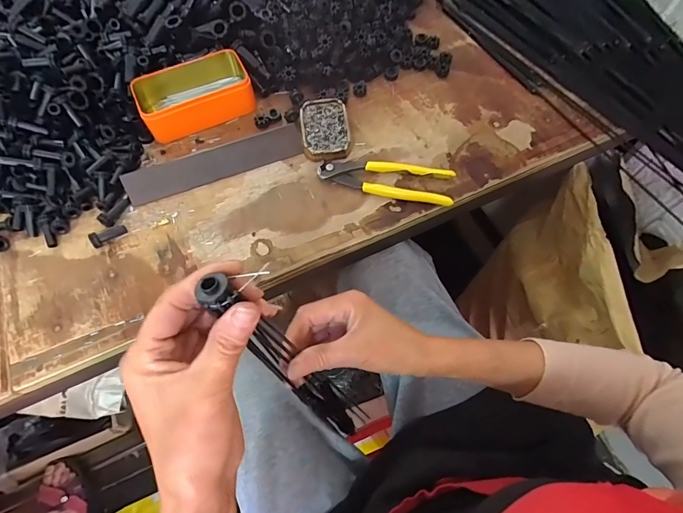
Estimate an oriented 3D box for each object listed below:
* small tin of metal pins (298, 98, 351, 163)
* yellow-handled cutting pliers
[{"bbox_3d":[-0.022,-0.165,0.501,0.061,0.019,0.089,-9,65,-4],"label":"small tin of metal pins"},{"bbox_3d":[0.054,-0.097,0.471,0.162,0.020,0.041,11,65,5],"label":"yellow-handled cutting pliers"}]

